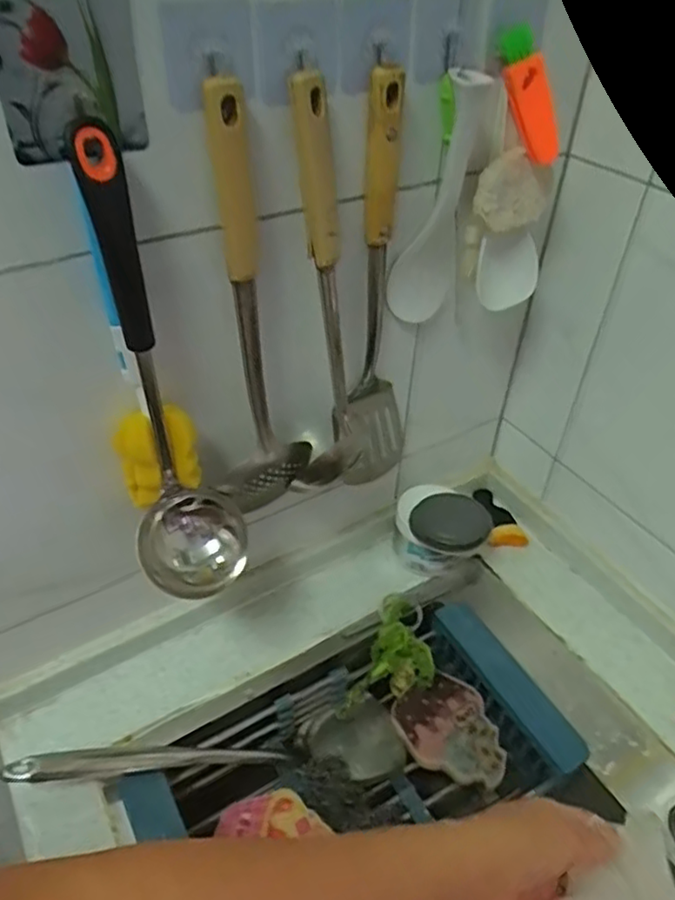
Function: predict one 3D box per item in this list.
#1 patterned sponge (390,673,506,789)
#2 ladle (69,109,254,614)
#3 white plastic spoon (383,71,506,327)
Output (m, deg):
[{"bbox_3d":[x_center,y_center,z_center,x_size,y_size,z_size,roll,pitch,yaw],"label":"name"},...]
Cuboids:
[{"bbox_3d":[0.113,0.283,0.652,0.082,0.022,0.111,-16,45,-19],"label":"patterned sponge"},{"bbox_3d":[-0.116,-0.036,0.436,0.075,0.308,0.103,-9,43,-12],"label":"ladle"},{"bbox_3d":[0.086,-0.193,0.529,0.071,0.202,0.023,-21,55,-34],"label":"white plastic spoon"}]

